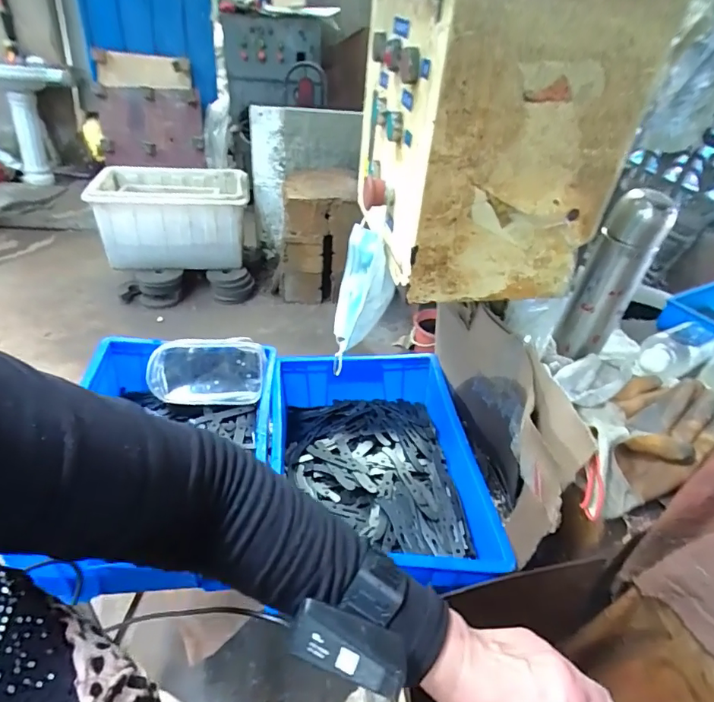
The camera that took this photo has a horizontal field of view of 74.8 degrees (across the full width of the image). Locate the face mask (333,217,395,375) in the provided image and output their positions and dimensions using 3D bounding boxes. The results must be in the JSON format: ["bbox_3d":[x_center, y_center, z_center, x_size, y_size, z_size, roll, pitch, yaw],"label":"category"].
[{"bbox_3d":[0.006,-0.071,0.632,0.062,0.180,0.109,3,39,-5],"label":"face mask"}]

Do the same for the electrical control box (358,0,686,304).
[{"bbox_3d":[0.128,-0.236,0.520,0.214,0.273,0.229,-3,40,-13],"label":"electrical control box"}]

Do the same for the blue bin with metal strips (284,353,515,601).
[{"bbox_3d":[0.025,0.175,0.740,0.290,0.126,0.407,2,39,-7],"label":"blue bin with metal strips"}]

